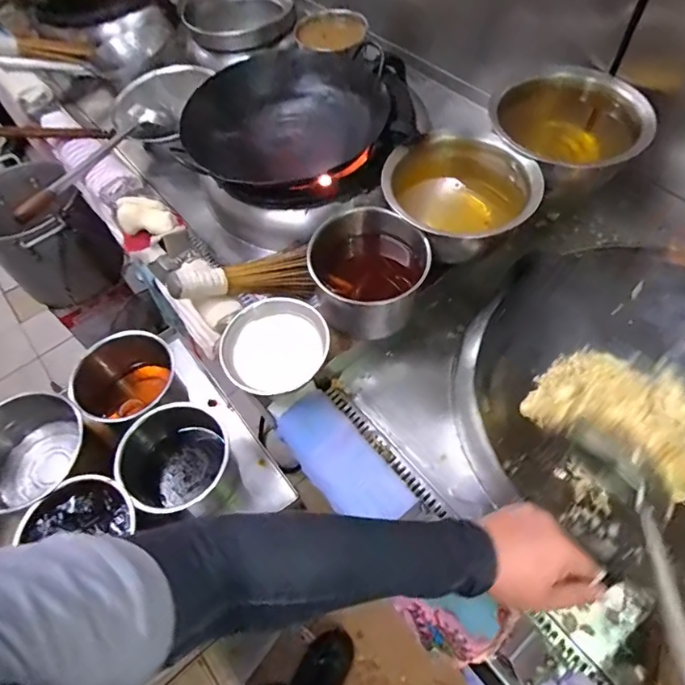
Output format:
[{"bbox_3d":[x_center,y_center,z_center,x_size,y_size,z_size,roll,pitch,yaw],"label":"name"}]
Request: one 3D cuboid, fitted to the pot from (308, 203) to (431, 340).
[{"bbox_3d":[0.045,-0.112,0.821,0.179,0.163,0.184,-1,59,2],"label":"pot"}]

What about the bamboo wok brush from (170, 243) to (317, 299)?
[{"bbox_3d":[-0.178,-0.123,0.851,0.277,0.066,0.062,-10,56,-32],"label":"bamboo wok brush"}]

